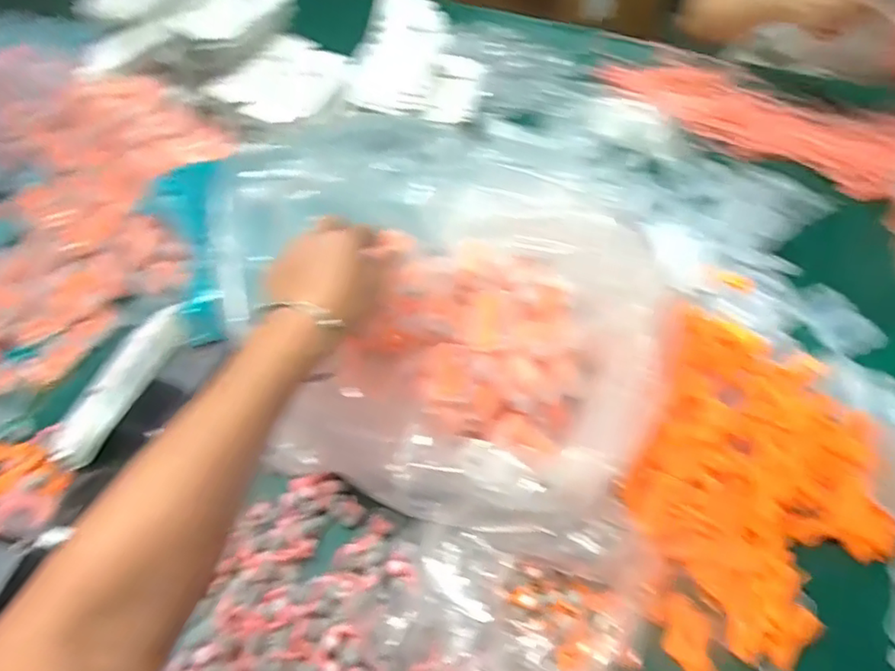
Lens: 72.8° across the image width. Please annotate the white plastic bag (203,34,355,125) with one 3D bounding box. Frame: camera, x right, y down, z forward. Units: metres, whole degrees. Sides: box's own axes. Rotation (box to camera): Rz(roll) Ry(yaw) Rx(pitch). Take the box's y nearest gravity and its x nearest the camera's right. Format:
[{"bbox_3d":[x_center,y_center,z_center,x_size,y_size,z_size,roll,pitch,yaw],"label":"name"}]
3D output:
[{"bbox_3d":[-0.223,-0.356,0.842,0.141,0.021,0.174,26,57,21],"label":"white plastic bag"}]

